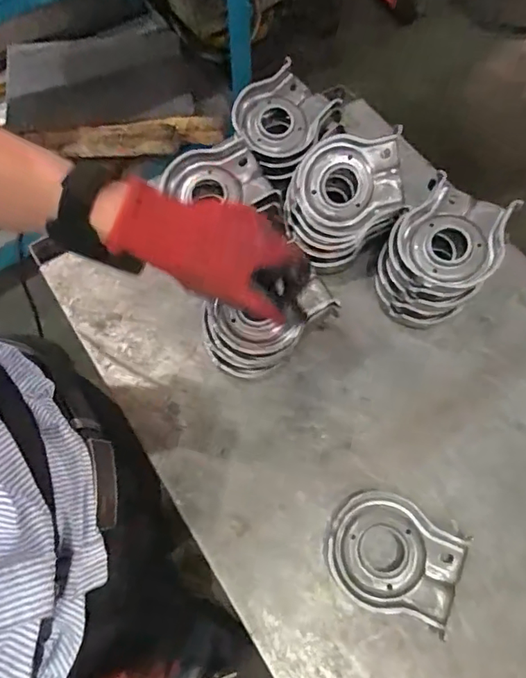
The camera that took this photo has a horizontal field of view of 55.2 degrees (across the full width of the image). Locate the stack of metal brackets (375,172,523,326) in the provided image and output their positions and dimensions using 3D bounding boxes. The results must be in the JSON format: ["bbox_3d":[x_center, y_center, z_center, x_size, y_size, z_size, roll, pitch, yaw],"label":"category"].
[{"bbox_3d":[0.198,-0.090,0.568,0.111,0.090,0.143,35,72,14],"label":"stack of metal brackets"}]

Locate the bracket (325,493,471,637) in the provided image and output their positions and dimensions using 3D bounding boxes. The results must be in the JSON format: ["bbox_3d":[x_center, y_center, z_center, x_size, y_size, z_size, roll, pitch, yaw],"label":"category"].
[{"bbox_3d":[0.125,0.206,0.476,0.121,0.026,0.098,22,70,9],"label":"bracket"}]

